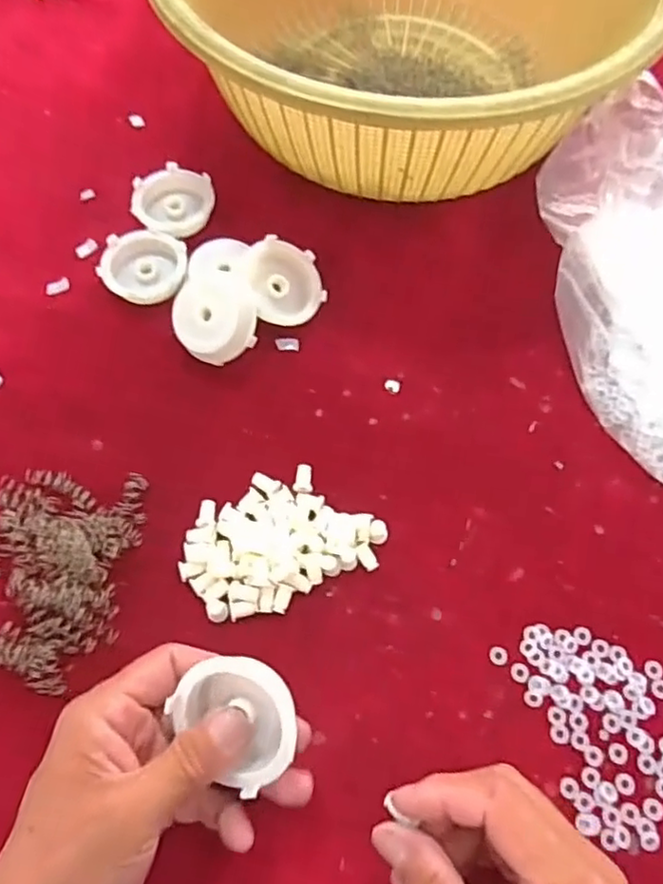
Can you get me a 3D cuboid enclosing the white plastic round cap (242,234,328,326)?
[{"bbox_3d":[-0.034,-0.110,0.435,0.057,0.016,0.057,1,88,-23],"label":"white plastic round cap"}]

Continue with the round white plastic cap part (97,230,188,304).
[{"bbox_3d":[-0.133,-0.124,0.451,0.058,0.021,0.051,1,65,-2],"label":"round white plastic cap part"}]

